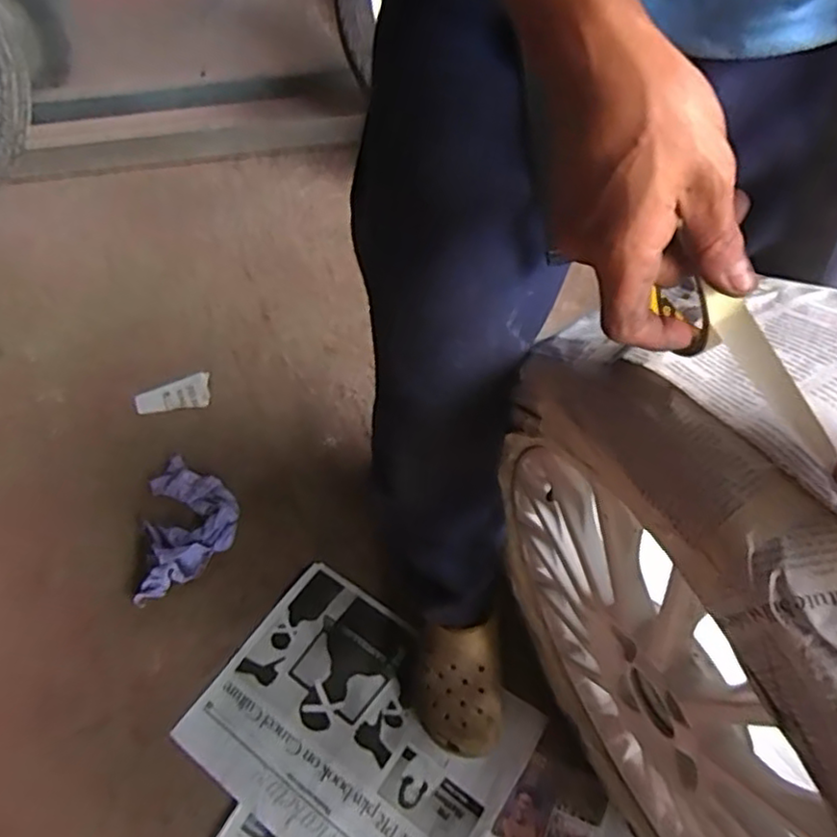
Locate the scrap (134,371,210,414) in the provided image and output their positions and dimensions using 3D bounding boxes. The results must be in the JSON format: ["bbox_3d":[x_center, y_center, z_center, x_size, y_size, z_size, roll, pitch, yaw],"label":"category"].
[{"bbox_3d":[-0.417,-0.039,1.142,0.122,0.005,0.068,-11,54,-4],"label":"scrap"}]

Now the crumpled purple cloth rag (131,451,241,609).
[{"bbox_3d":[-0.334,0.147,0.983,0.135,0.046,0.232,-9,53,-2],"label":"crumpled purple cloth rag"}]

